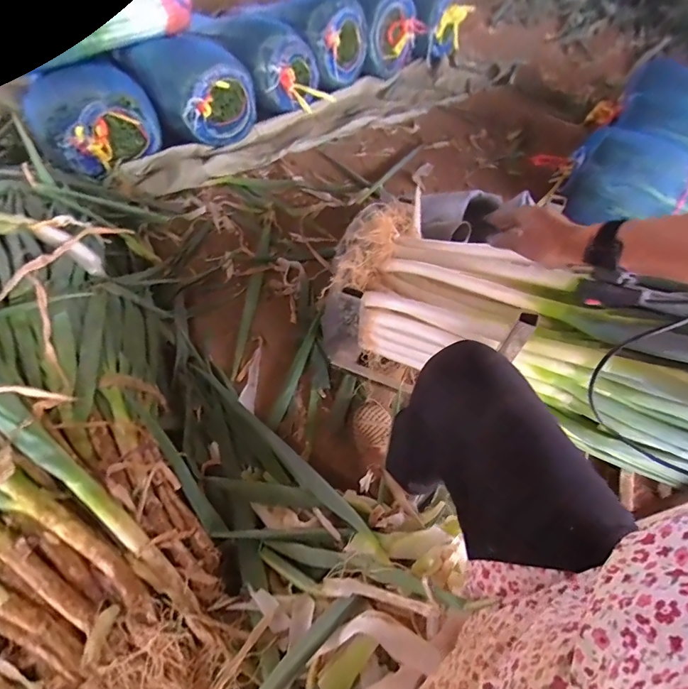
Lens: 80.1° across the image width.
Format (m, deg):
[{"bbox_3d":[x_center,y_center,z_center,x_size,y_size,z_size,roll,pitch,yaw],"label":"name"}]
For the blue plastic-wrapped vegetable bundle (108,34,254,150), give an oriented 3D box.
[{"bbox_3d":[-0.542,-0.913,1.384,0.283,0.205,0.513,-32,63,-25],"label":"blue plastic-wrapped vegetable bundle"}]

